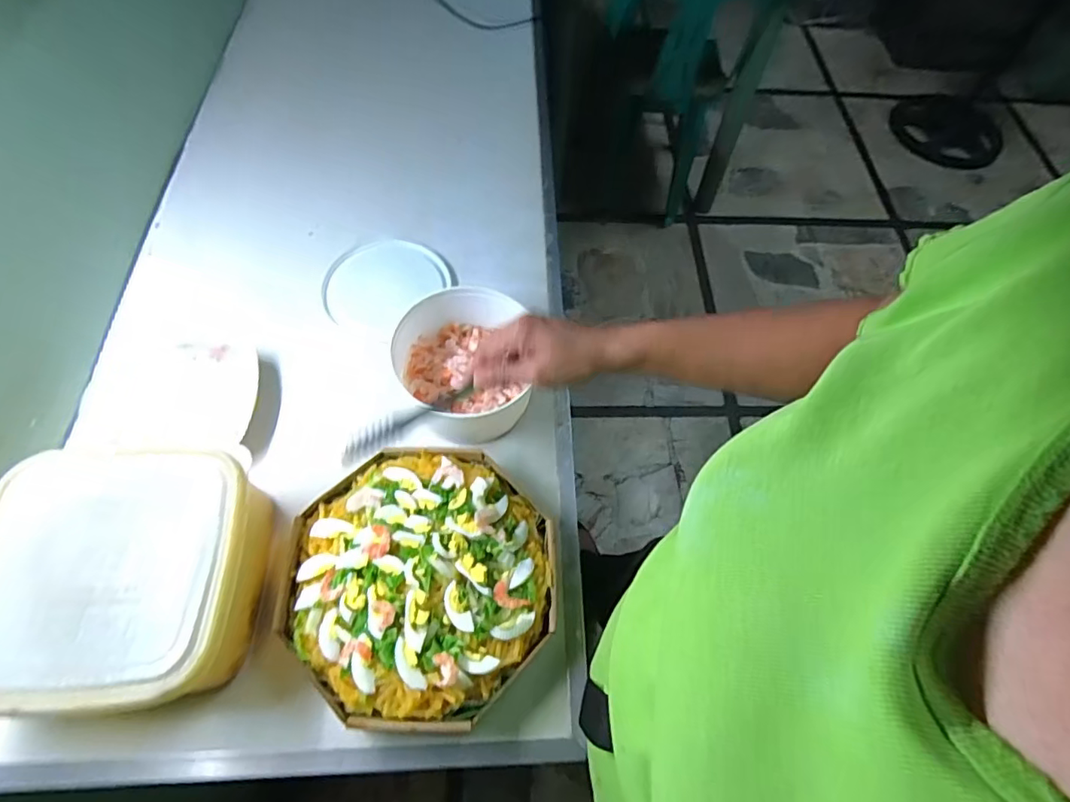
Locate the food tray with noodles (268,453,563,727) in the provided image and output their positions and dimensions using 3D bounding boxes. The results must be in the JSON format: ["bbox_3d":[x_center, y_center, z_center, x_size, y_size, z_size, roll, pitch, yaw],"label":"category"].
[{"bbox_3d":[-0.110,0.167,0.530,0.255,0.055,0.248,40,73,16],"label":"food tray with noodles"}]

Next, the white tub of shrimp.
[{"bbox_3d":[-0.085,-0.037,0.639,0.150,0.091,0.158,0,67,0],"label":"white tub of shrimp"}]

